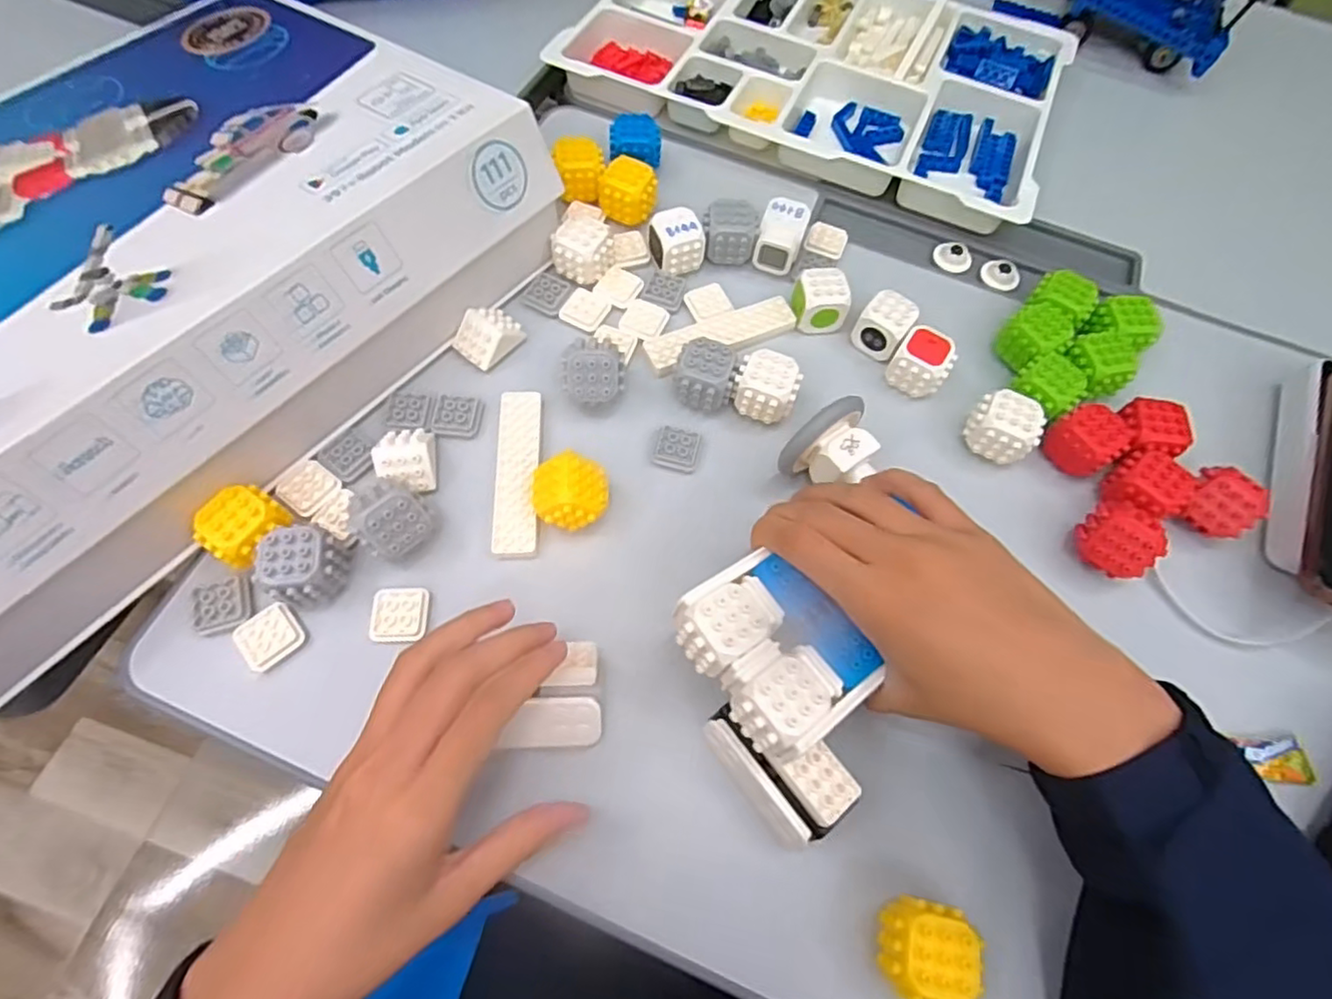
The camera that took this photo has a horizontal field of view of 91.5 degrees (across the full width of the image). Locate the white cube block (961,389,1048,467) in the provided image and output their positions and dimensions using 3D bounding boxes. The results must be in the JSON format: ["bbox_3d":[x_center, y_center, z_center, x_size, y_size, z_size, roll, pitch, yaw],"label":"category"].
[{"bbox_3d":[0.202,-0.042,0.390,0.041,0.033,0.032,33,68,12],"label":"white cube block"}]

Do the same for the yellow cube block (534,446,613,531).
[{"bbox_3d":[-0.051,-0.003,0.354,0.040,0.038,0.035,-6,65,-6],"label":"yellow cube block"}]

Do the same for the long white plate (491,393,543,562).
[{"bbox_3d":[-0.085,-0.016,0.374,0.024,0.009,0.102,-1,65,-3],"label":"long white plate"}]

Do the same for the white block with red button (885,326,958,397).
[{"bbox_3d":[0.161,-0.085,0.411,0.034,0.031,0.032,30,67,11],"label":"white block with red button"}]

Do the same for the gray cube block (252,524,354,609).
[{"bbox_3d":[-0.183,0.032,0.328,0.033,0.030,0.038,-10,66,-8],"label":"gray cube block"}]

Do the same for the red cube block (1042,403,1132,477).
[{"bbox_3d":[0.250,-0.034,0.390,0.035,0.033,0.036,-31,70,-16],"label":"red cube block"}]

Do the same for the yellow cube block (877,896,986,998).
[{"bbox_3d":[0.108,0.193,0.280,0.037,0.037,0.037,12,65,3],"label":"yellow cube block"}]

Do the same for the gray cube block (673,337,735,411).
[{"bbox_3d":[0.024,-0.075,0.392,0.033,0.029,0.032,12,65,3],"label":"gray cube block"}]

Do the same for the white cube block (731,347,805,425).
[{"bbox_3d":[0.061,-0.066,0.393,0.036,0.036,0.031,16,65,5],"label":"white cube block"}]

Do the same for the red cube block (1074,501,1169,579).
[{"bbox_3d":[0.249,0.026,0.360,0.036,0.039,0.031,28,66,10],"label":"red cube block"}]

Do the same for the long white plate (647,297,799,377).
[{"bbox_3d":[0.035,-0.108,0.421,0.102,0.004,0.027,-23,68,-13],"label":"long white plate"}]

